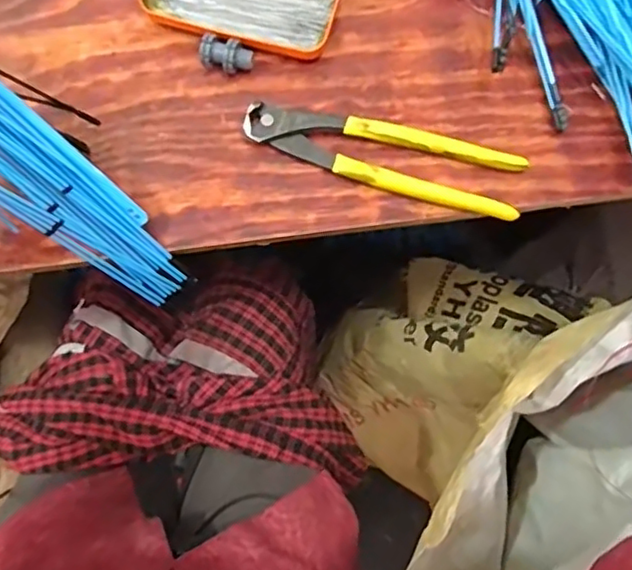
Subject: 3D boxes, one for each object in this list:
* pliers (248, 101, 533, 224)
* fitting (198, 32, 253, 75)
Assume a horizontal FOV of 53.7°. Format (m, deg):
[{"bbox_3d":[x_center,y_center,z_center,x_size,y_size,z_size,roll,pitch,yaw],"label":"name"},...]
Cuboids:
[{"bbox_3d":[0.049,-0.095,0.449,0.197,0.016,0.051,15,78,3],"label":"pliers"},{"bbox_3d":[-0.066,-0.171,0.465,0.038,0.023,0.020,6,77,1],"label":"fitting"}]

